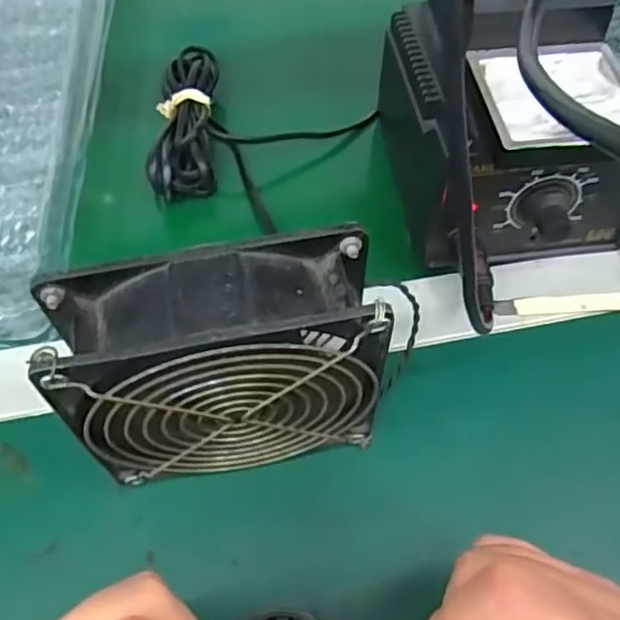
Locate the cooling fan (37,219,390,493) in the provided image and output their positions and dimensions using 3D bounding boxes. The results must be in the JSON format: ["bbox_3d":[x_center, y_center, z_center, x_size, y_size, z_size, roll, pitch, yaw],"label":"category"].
[{"bbox_3d":[-0.033,0.027,0.260,0.123,0.116,0.047,-10,58,-4],"label":"cooling fan"}]

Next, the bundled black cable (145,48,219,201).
[{"bbox_3d":[-0.079,-0.123,0.412,0.035,0.030,0.124,-2,58,0],"label":"bundled black cable"}]

